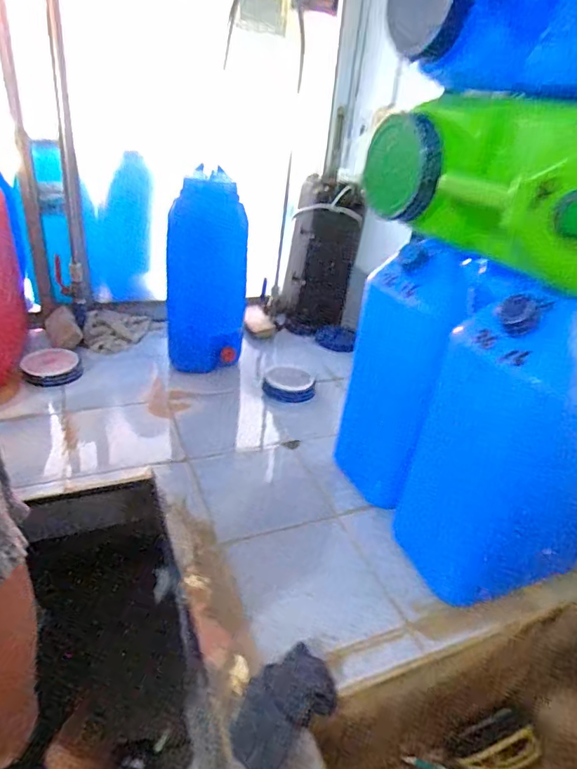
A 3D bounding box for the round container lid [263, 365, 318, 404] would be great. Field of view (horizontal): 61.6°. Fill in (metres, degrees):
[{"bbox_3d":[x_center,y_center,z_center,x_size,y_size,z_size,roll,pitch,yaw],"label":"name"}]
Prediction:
[{"bbox_3d":[0.004,-0.006,1.109,0.115,0.040,0.120,5,31,-3],"label":"round container lid"}]

